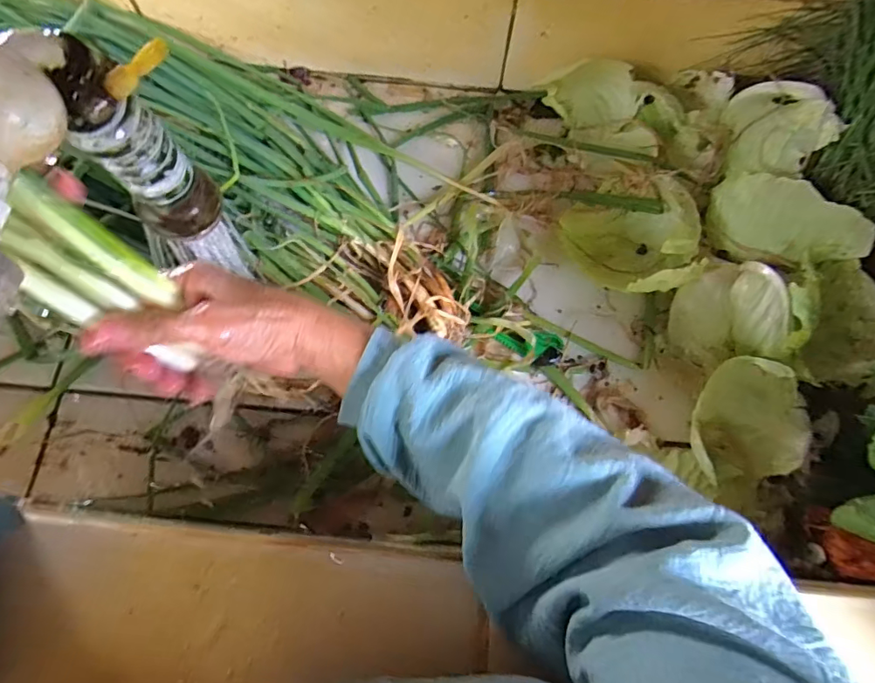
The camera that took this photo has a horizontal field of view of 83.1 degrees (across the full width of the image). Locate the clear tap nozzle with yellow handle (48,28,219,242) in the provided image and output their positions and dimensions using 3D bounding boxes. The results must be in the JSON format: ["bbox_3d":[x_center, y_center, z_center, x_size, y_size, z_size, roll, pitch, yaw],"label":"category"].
[{"bbox_3d":[-0.117,-0.078,0.205,0.042,0.103,0.027,-37,76,-13],"label":"clear tap nozzle with yellow handle"}]

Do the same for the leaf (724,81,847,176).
[{"bbox_3d":[0.320,-0.202,0.464,0.068,0.053,0.108,7,71,0],"label":"leaf"}]

